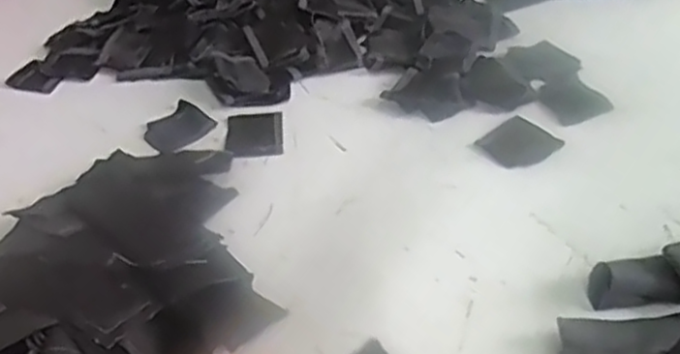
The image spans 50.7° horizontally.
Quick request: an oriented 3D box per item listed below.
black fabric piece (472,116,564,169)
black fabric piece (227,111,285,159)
[{"bbox_3d":[0.143,-0.027,0.572,0.054,0.004,0.049,-30,48,-24],"label":"black fabric piece"},{"bbox_3d":[-0.072,-0.034,0.605,0.048,0.007,0.052,-5,43,0],"label":"black fabric piece"}]

